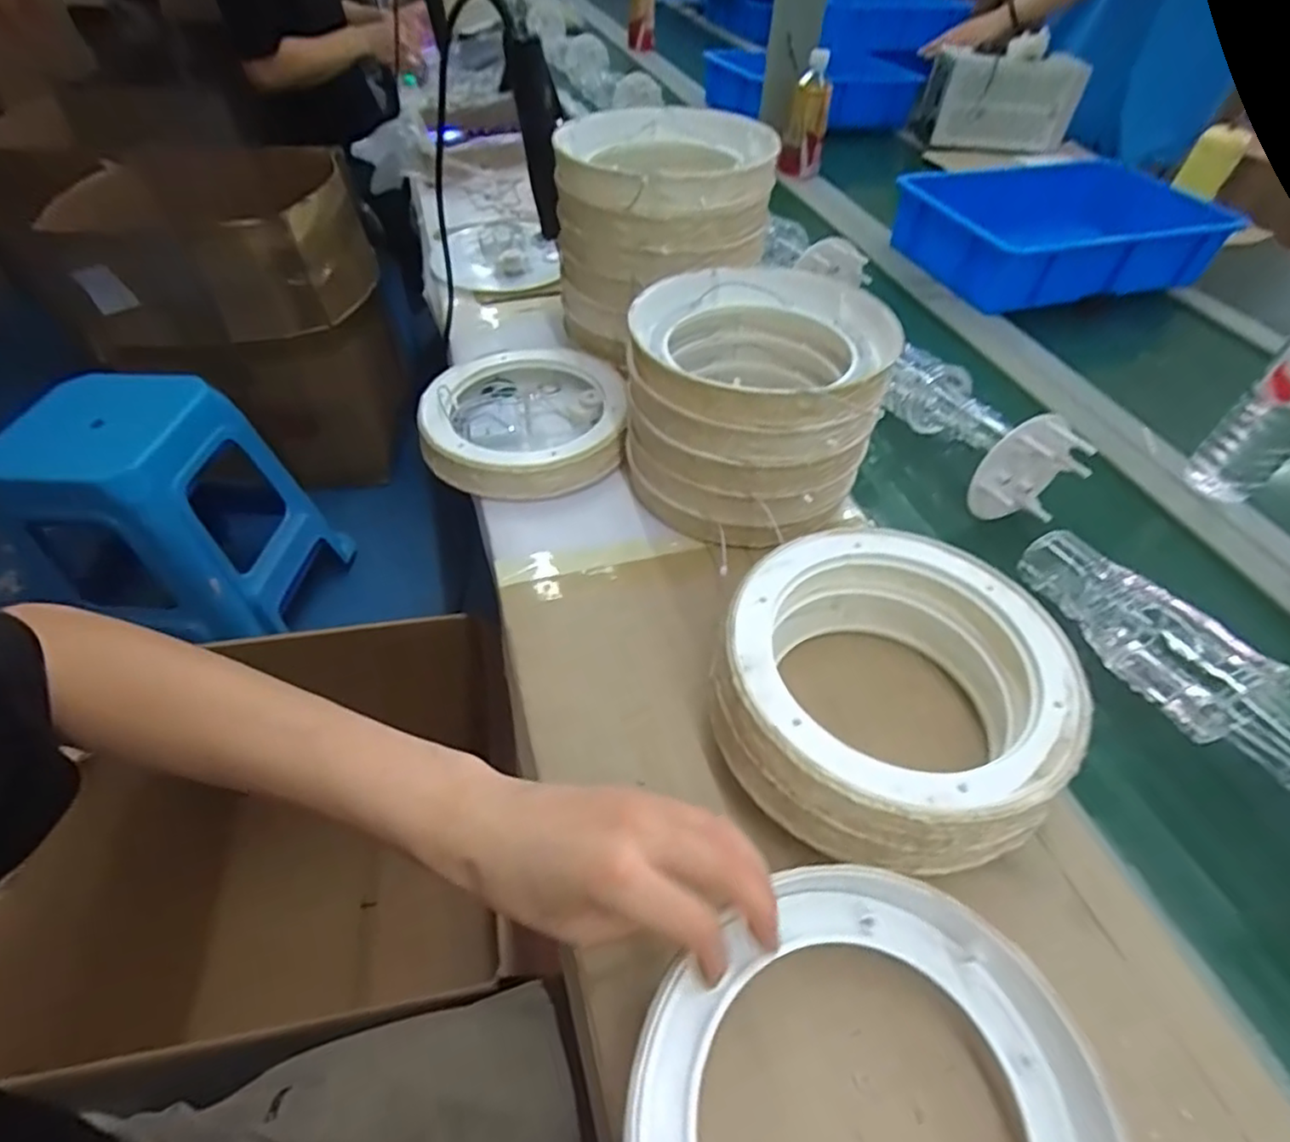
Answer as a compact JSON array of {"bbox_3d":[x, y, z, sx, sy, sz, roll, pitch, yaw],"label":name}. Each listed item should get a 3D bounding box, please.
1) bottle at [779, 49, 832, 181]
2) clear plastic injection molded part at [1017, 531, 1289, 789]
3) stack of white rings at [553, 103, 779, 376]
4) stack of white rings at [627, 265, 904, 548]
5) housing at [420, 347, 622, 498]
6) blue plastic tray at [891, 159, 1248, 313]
[{"bbox_3d":[0.284,-0.794,1.164,0.075,0.177,0.069,10,48,6],"label":"bottle"},{"bbox_3d":[0.388,0.081,0.443,0.078,0.082,0.330,-13,49,-14],"label":"clear plastic injection molded part"},{"bbox_3d":[0.013,-0.351,0.696,0.219,0.171,0.230,31,53,23],"label":"stack of white rings"},{"bbox_3d":[0.096,-0.153,0.585,0.210,0.137,0.213,17,49,13],"label":"stack of white rings"},{"bbox_3d":[-0.120,-0.157,0.671,0.196,0.037,0.211,0,47,-3],"label":"housing"},{"bbox_3d":[0.578,-0.486,0.954,0.374,0.103,0.267,-12,49,-13],"label":"blue plastic tray"}]

